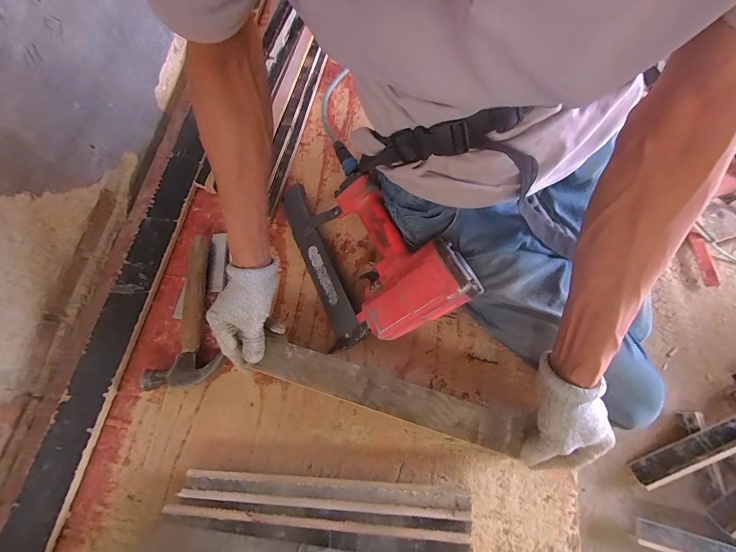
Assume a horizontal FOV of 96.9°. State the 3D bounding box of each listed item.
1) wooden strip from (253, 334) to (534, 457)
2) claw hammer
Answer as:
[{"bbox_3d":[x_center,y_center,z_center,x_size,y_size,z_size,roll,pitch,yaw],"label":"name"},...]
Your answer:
[{"bbox_3d":[0.026,0.156,0.429,0.351,0.018,0.050,16,72,7],"label":"wooden strip"},{"bbox_3d":[-0.291,0.051,0.520,0.115,0.036,0.242,-7,71,-1],"label":"claw hammer"}]

